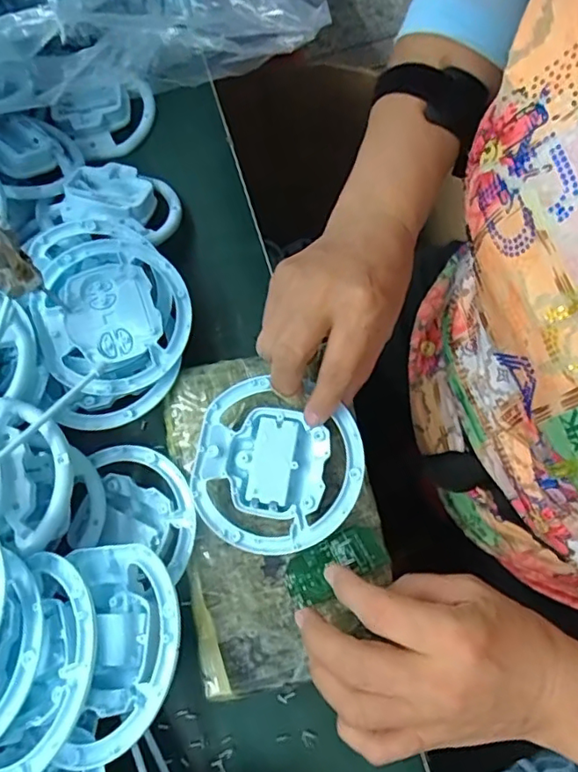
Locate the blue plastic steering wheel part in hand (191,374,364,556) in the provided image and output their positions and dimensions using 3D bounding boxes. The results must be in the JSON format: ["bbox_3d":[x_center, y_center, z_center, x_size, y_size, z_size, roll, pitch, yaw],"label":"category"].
[{"bbox_3d":[-0.008,0.049,0.347,0.098,0.024,0.100,-1,71,2],"label":"blue plastic steering wheel part in hand"}]

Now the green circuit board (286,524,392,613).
[{"bbox_3d":[0.027,0.105,0.336,0.062,0.009,0.028,-26,72,-12],"label":"green circuit board"}]

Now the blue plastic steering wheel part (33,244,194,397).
[{"bbox_3d":[-0.118,-0.048,0.382,0.097,0.024,0.100,-20,72,-4],"label":"blue plastic steering wheel part"}]

